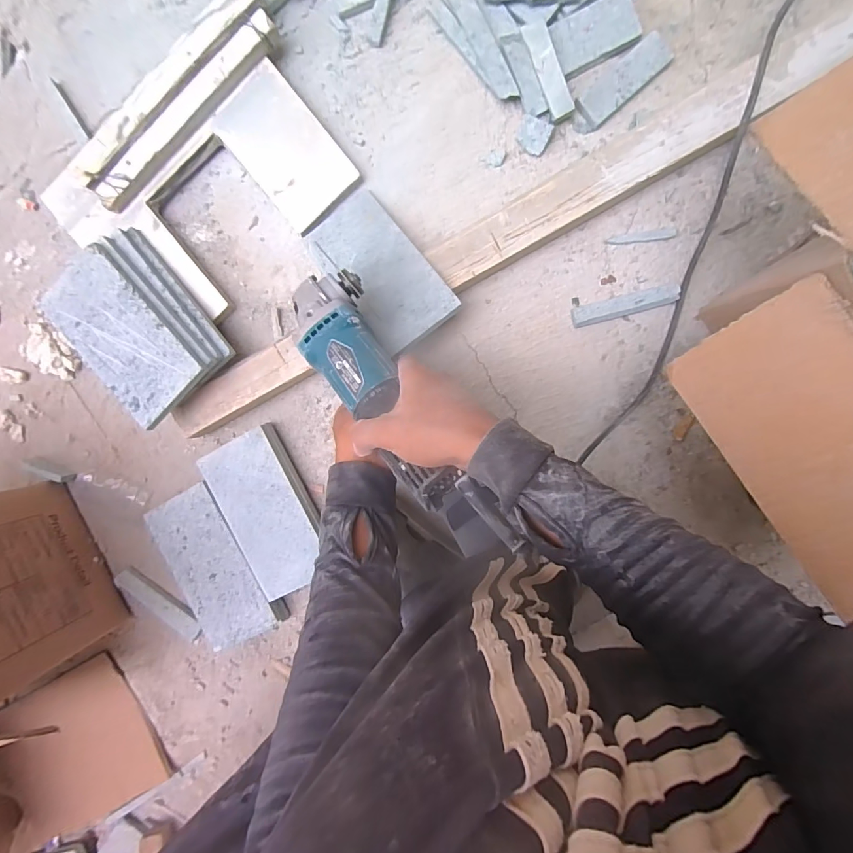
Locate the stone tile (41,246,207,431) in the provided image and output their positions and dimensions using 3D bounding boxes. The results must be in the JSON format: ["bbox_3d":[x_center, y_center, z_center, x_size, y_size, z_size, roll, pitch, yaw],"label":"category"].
[{"bbox_3d":[-0.348,-0.101,0.477,0.099,0.012,0.197,-43,88,9],"label":"stone tile"}]

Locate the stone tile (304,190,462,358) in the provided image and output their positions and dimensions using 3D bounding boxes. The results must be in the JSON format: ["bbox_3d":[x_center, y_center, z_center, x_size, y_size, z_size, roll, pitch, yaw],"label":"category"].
[{"bbox_3d":[-0.054,-0.176,0.474,0.096,0.007,0.200,-36,71,2],"label":"stone tile"}]

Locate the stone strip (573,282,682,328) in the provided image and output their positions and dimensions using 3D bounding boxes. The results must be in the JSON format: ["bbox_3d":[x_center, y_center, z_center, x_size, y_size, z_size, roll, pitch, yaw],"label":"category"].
[{"bbox_3d":[0.225,-0.137,0.477,0.114,0.011,0.023,-13,92,8],"label":"stone strip"}]

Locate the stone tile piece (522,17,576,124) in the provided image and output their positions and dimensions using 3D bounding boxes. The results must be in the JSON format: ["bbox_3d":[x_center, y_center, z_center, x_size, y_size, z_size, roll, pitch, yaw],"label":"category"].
[{"bbox_3d":[0.132,-0.384,0.454,0.028,0.011,0.098,-22,91,9],"label":"stone tile piece"}]

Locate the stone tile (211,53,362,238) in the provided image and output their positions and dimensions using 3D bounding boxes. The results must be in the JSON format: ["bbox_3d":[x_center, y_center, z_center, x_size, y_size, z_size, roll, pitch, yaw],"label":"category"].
[{"bbox_3d":[-0.166,-0.326,0.498,0.098,0.008,0.164,-39,94,10],"label":"stone tile"}]

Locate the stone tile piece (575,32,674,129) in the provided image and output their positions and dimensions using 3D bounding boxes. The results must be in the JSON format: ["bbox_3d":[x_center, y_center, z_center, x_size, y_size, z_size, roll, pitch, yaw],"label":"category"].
[{"bbox_3d":[0.213,-0.371,0.454,0.101,0.013,0.038,-38,89,9],"label":"stone tile piece"}]

